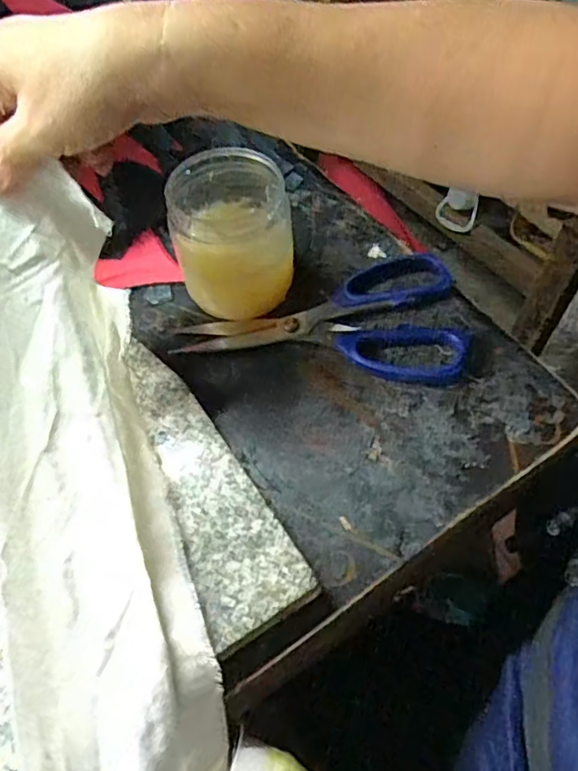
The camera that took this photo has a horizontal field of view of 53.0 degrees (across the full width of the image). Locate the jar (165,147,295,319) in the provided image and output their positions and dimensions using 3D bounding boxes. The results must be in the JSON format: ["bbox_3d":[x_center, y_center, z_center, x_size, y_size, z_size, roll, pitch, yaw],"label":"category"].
[{"bbox_3d":[-0.036,-0.096,0.374,0.074,0.082,0.082,-15,57,-5],"label":"jar"}]

